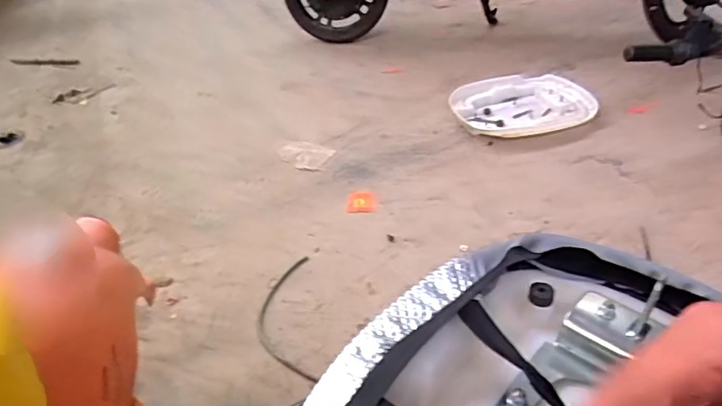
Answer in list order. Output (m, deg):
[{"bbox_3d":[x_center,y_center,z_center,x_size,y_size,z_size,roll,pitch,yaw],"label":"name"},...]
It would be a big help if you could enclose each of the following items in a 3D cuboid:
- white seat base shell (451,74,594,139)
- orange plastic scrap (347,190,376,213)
[{"bbox_3d":[0.435,-0.262,1.442,0.377,0.043,0.283,-17,40,-16],"label":"white seat base shell"},{"bbox_3d":[0.001,-0.003,1.170,0.060,0.004,0.067,-3,38,2],"label":"orange plastic scrap"}]

